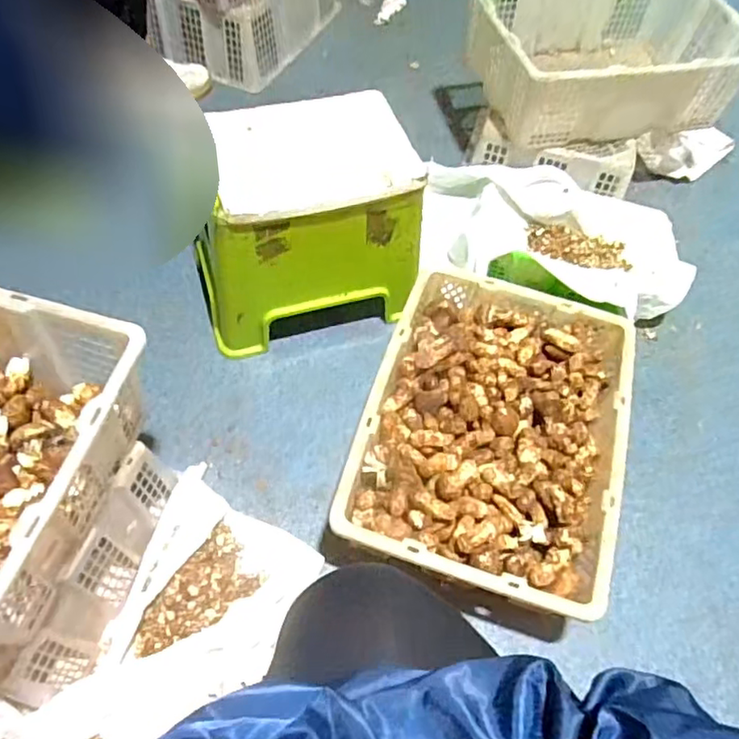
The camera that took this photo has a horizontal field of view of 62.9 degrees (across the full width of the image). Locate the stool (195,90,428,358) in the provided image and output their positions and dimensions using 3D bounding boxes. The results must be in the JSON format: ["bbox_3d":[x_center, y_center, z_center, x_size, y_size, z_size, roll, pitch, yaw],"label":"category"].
[{"bbox_3d":[-0.114,-0.234,1.010,0.352,0.298,0.247,-13,60,-11],"label":"stool"}]

